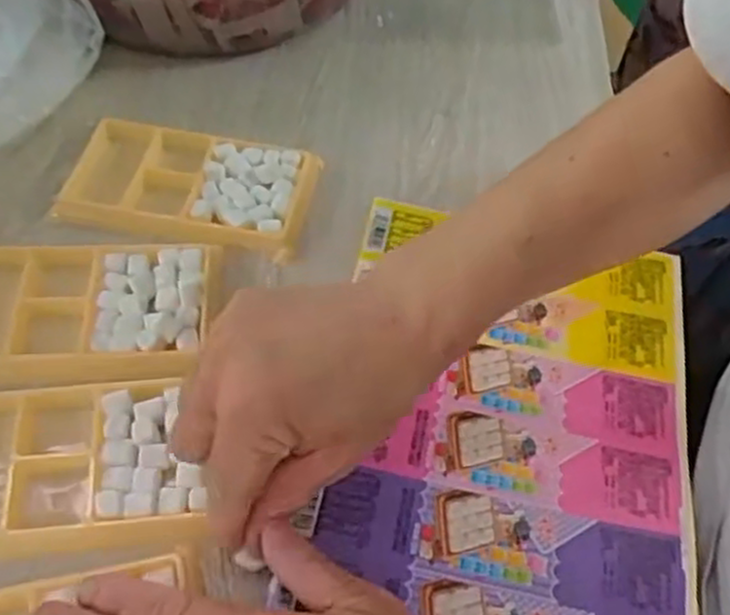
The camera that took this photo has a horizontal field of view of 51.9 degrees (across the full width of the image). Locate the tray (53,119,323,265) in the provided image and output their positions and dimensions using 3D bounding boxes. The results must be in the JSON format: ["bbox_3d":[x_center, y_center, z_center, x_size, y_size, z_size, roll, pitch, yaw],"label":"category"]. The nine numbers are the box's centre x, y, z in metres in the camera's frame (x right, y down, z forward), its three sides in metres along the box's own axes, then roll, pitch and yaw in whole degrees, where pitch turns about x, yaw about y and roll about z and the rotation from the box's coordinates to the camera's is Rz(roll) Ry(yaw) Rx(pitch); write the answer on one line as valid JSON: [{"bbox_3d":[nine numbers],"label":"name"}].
[{"bbox_3d":[-0.096,-0.069,0.421,0.134,0.012,0.072,11,55,3],"label":"tray"}]

